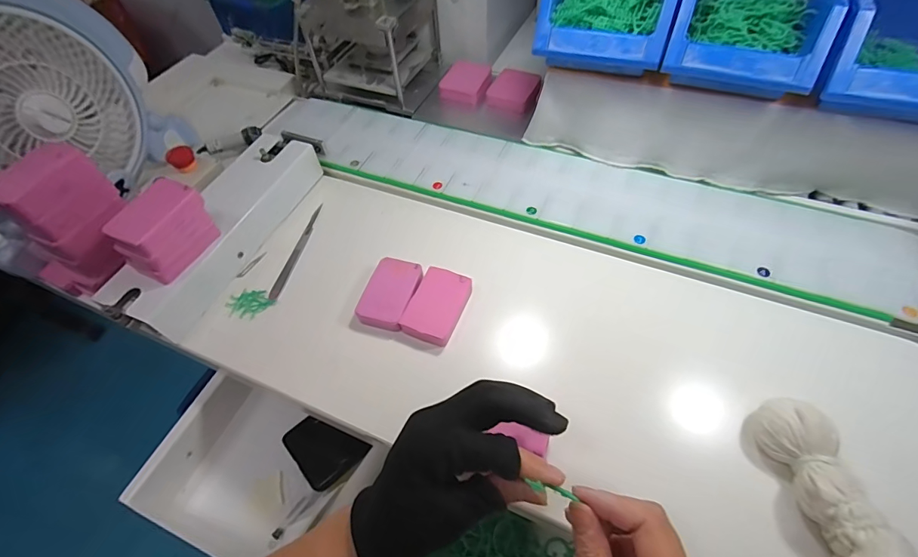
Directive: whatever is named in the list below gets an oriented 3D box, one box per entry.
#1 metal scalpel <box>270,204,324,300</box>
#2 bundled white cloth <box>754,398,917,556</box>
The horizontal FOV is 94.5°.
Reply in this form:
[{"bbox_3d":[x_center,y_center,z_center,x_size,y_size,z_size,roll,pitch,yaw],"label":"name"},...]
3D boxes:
[{"bbox_3d":[-0.176,-0.031,0.464,0.010,0.004,0.127,8,56,9],"label":"metal scalpel"},{"bbox_3d":[0.246,0.156,0.271,0.071,0.046,0.161,7,56,9],"label":"bundled white cloth"}]

